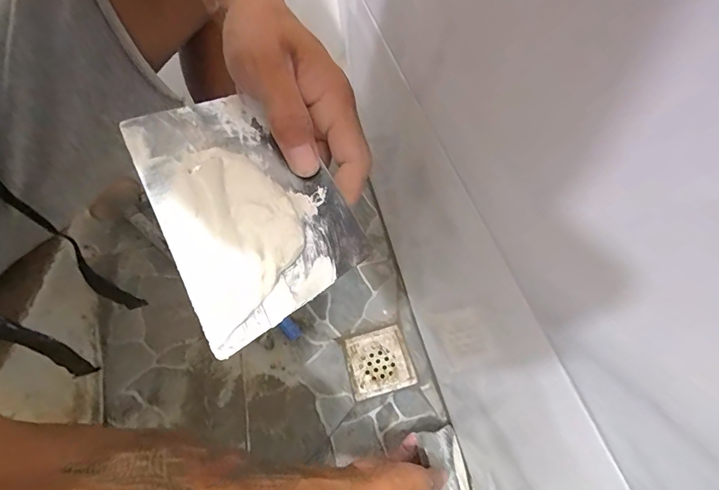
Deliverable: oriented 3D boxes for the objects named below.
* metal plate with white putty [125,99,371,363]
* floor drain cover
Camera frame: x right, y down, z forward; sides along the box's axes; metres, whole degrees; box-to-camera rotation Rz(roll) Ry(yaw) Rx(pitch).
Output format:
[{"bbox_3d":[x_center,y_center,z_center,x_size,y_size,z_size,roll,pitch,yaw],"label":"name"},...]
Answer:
[{"bbox_3d":[-0.060,-0.026,0.211,0.091,0.014,0.135,-26,76,-14],"label":"metal plate with white putty"},{"bbox_3d":[0.029,0.181,0.618,0.096,0.011,0.097,-14,53,-6],"label":"floor drain cover"}]

